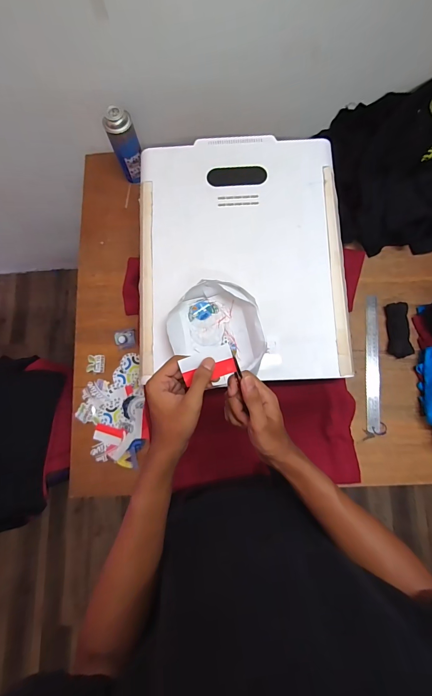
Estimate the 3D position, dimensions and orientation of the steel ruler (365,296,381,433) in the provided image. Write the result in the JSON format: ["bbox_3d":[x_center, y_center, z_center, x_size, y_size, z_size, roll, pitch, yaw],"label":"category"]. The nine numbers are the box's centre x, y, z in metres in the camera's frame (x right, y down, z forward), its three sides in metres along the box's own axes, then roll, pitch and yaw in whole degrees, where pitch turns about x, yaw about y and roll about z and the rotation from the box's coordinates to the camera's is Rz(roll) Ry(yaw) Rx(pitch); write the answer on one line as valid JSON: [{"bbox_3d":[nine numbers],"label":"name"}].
[{"bbox_3d":[0.367,0.033,0.728,0.030,0.006,0.316,1,80,13],"label":"steel ruler"}]

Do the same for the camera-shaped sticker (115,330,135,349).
[{"bbox_3d":[-0.217,-0.020,0.744,0.048,0.009,0.042,-8,80,0],"label":"camera-shaped sticker"}]

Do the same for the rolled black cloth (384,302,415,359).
[{"bbox_3d":[0.429,-0.044,0.721,0.043,0.032,0.130,1,80,1],"label":"rolled black cloth"}]

